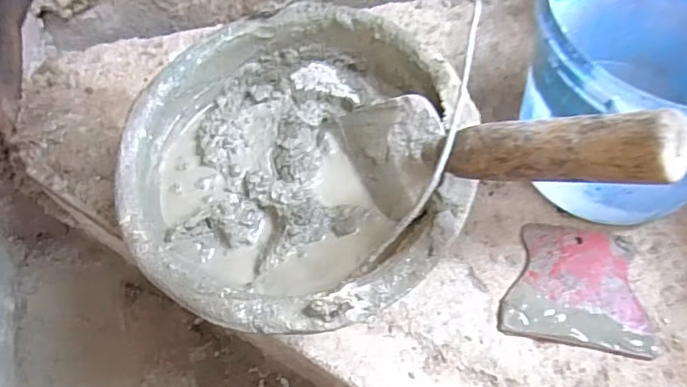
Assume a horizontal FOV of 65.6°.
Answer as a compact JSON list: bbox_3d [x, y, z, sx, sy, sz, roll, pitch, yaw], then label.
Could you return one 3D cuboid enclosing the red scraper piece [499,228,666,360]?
[{"bbox_3d":[0.212,0.082,0.481,0.125,0.012,0.108,10,61,8],"label":"red scraper piece"}]

